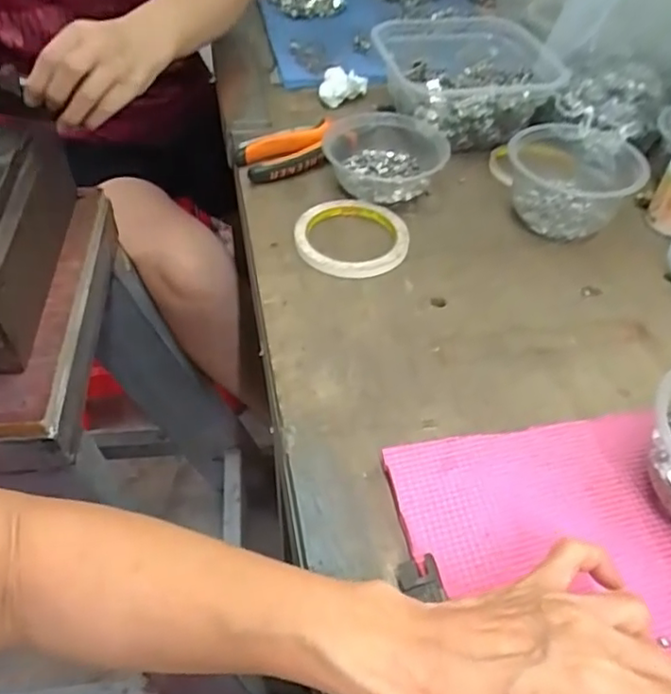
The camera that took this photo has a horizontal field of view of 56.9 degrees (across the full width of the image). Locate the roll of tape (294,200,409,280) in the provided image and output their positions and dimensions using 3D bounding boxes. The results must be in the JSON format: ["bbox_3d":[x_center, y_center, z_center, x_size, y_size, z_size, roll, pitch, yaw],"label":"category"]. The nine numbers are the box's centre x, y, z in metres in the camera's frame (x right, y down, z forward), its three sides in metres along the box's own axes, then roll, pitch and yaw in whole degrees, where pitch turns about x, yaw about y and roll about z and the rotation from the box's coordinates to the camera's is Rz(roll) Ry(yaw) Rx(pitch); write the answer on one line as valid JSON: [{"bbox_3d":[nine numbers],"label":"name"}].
[{"bbox_3d":[0.014,-0.096,0.538,0.096,0.014,0.100,0,47,0],"label":"roll of tape"}]

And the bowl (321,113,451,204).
[{"bbox_3d":[0.050,-0.182,0.599,0.114,0.044,0.109,0,47,0],"label":"bowl"}]

